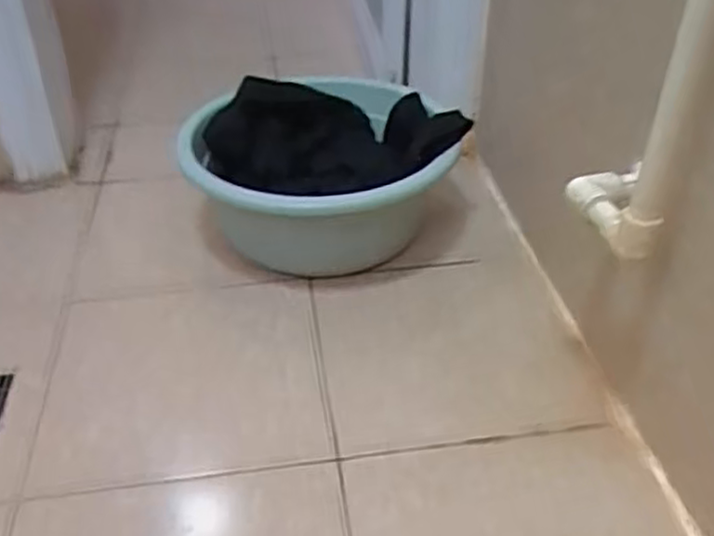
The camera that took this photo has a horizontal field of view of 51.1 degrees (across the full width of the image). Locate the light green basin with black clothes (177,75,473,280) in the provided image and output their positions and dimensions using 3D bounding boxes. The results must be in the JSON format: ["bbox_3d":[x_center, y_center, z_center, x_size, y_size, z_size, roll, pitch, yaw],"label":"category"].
[{"bbox_3d":[-0.053,-0.121,1.057,0.362,0.192,0.309,-17,40,-21],"label":"light green basin with black clothes"}]

